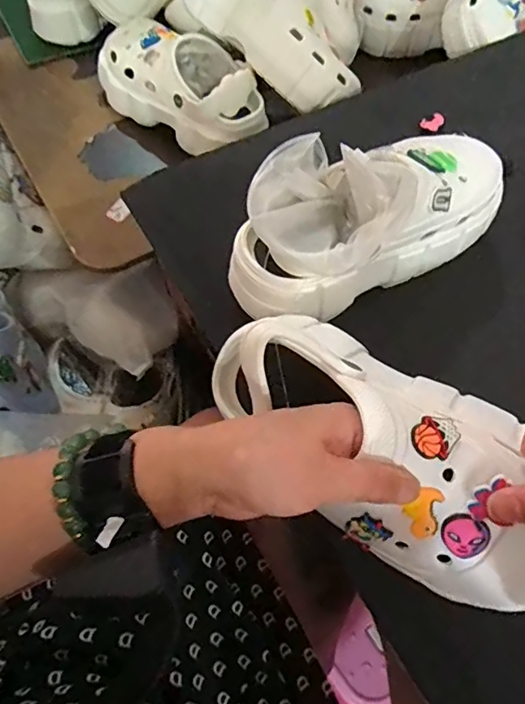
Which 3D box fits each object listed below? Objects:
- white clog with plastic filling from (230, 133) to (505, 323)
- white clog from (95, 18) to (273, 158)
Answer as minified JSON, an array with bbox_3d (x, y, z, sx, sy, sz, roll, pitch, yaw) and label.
[{"bbox_3d":[0.088,-0.120,0.430,0.240,0.106,0.107,-29,67,-16],"label":"white clog with plastic filling"},{"bbox_3d":[-0.108,-0.341,0.668,0.258,0.091,0.107,38,68,16],"label":"white clog"}]

